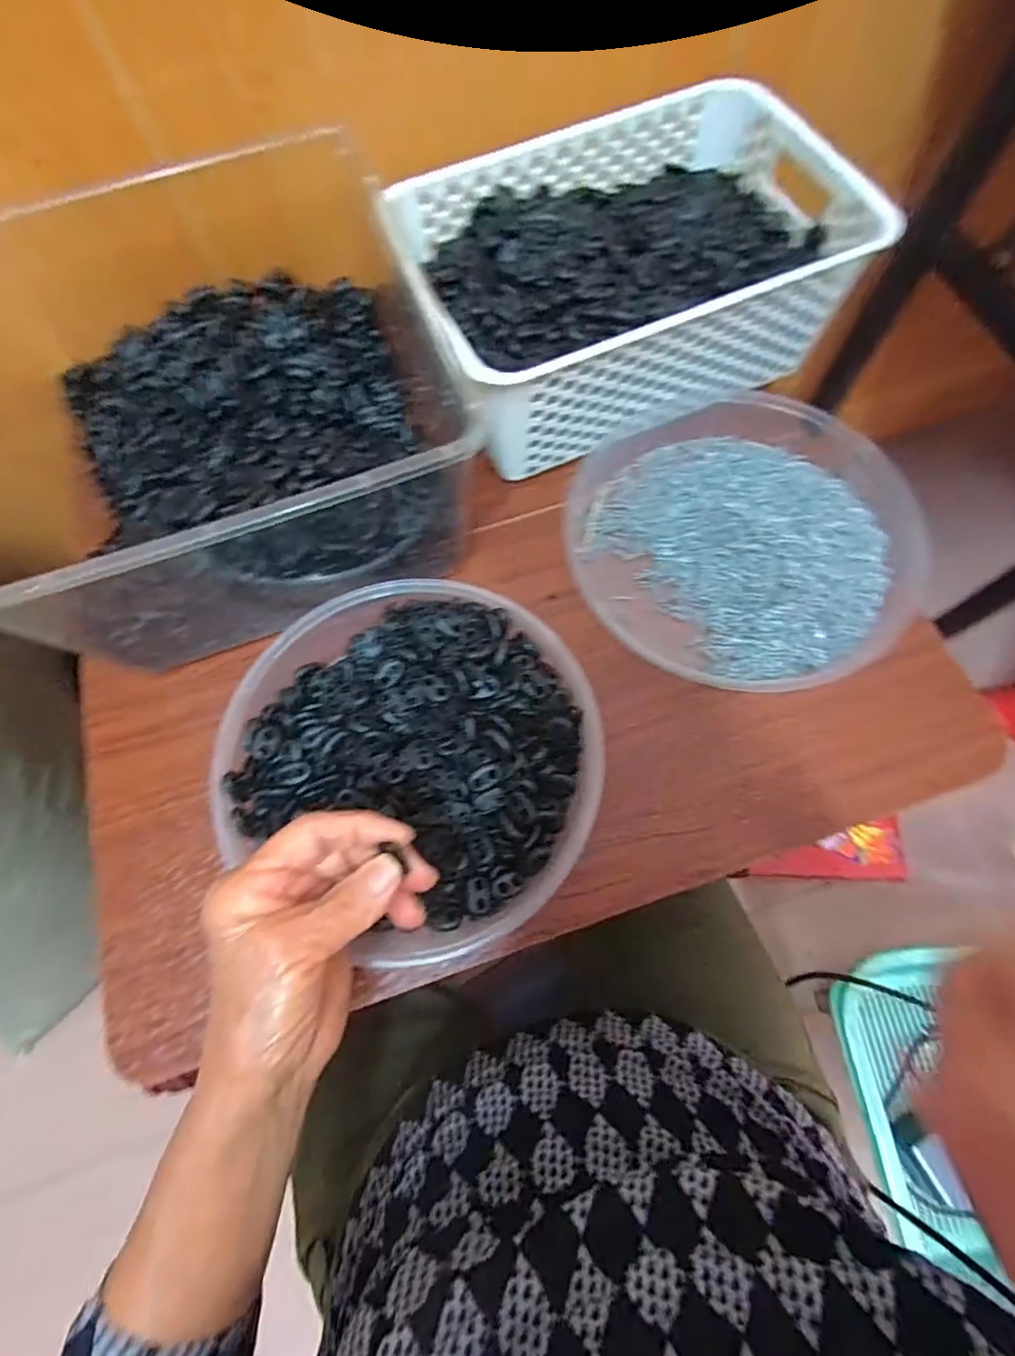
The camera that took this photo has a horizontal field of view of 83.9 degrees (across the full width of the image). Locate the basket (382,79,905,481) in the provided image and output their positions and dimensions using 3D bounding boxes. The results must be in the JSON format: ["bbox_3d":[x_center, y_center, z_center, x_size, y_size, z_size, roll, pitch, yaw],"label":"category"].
[{"bbox_3d":[0.078,-0.298,0.421,0.297,0.095,0.203,-21,73,-10],"label":"basket"}]

